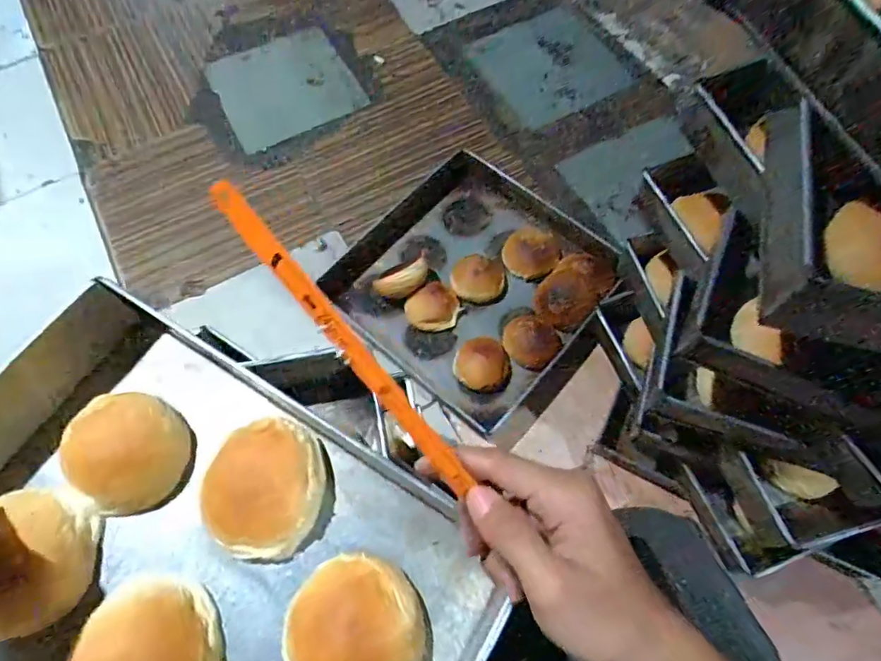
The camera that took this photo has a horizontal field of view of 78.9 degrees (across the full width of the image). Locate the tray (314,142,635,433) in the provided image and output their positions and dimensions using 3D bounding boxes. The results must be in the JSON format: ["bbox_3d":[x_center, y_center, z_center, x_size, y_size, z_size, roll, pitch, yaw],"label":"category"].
[{"bbox_3d":[0.072,-0.099,0.952,0.422,0.077,0.417,39,73,17],"label":"tray"}]

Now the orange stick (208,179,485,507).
[{"bbox_3d":[-0.043,0.010,0.263,0.011,0.006,0.190,-41,105,-14],"label":"orange stick"}]

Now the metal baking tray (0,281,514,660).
[{"bbox_3d":[-0.236,0.218,0.372,0.449,0.079,0.440,29,71,14],"label":"metal baking tray"}]

